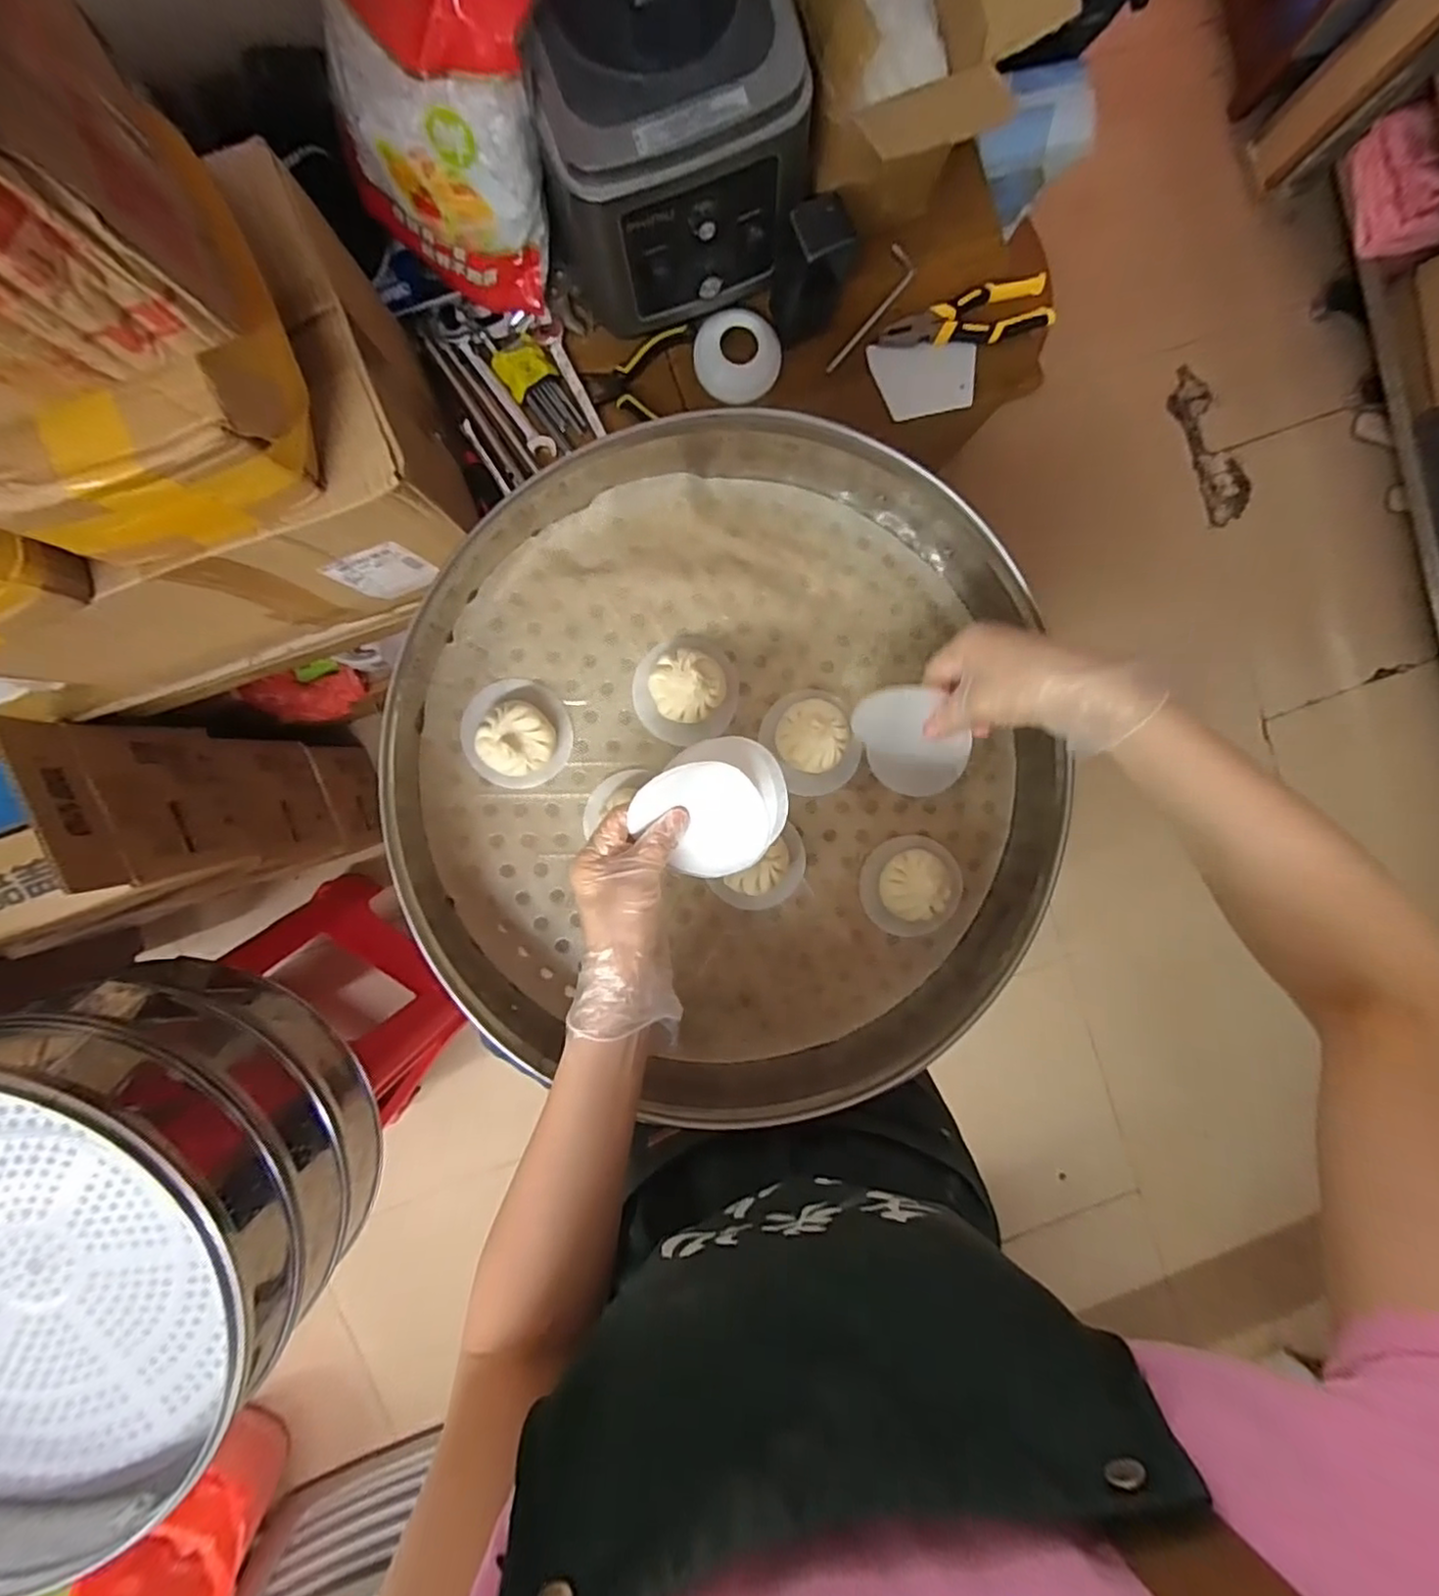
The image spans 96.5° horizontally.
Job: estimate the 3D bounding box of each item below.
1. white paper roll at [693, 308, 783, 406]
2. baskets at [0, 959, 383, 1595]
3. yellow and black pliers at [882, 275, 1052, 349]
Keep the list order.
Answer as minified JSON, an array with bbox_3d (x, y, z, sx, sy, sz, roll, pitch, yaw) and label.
[{"bbox_3d":[0.020,-0.476,0.694,0.091,0.028,0.081,-2,94,-4],"label":"white paper roll"},{"bbox_3d":[-0.728,0.506,0.709,0.563,0.262,0.526,-26,96,-2],"label":"baskets"},{"bbox_3d":[0.270,-0.525,0.704,0.184,0.018,0.057,-16,95,-3],"label":"yellow and black pliers"}]

